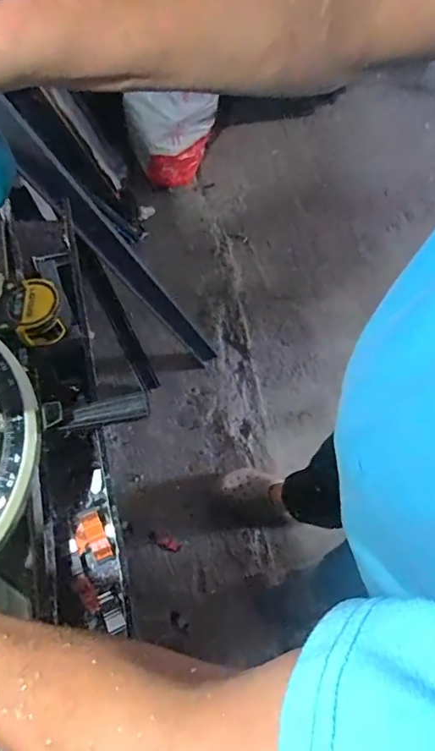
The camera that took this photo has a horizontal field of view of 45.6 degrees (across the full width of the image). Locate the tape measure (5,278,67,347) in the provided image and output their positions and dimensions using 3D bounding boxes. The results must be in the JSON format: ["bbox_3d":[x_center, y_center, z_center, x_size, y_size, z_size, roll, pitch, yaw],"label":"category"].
[{"bbox_3d":[-0.212,-0.076,0.604,0.061,0.033,0.078,-16,66,-10],"label":"tape measure"}]

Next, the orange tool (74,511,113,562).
[{"bbox_3d":[-0.138,0.178,0.564,0.032,0.010,0.051,-22,67,-13],"label":"orange tool"}]

